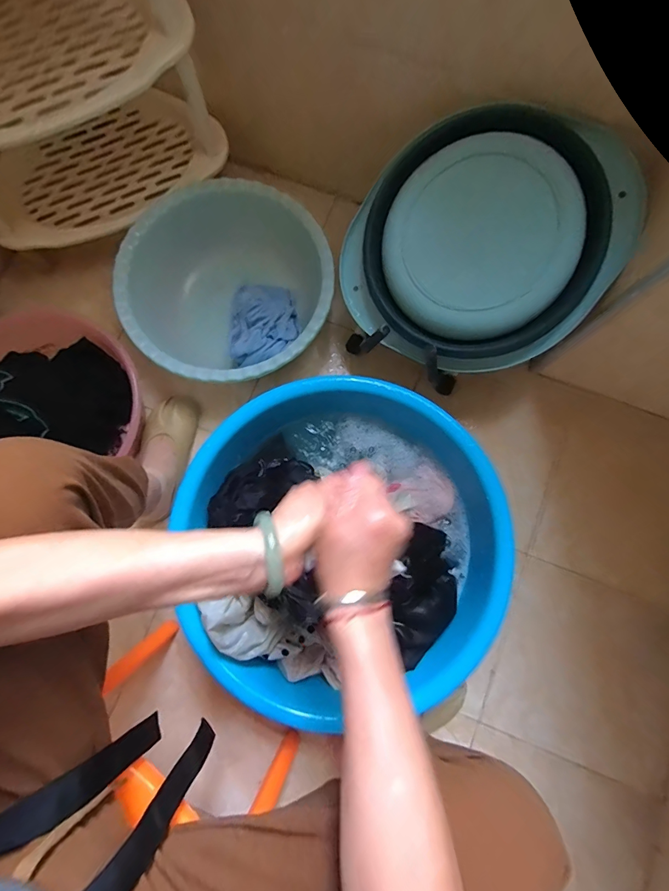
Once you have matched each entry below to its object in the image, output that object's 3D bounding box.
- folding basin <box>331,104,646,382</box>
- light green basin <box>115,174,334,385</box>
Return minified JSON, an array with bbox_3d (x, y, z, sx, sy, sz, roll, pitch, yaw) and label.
[{"bbox_3d":[0.206,-0.295,0.602,0.391,0.119,0.391,4,102,19],"label":"folding basin"},{"bbox_3d":[-0.193,-0.281,0.752,0.360,0.129,0.352,0,80,1],"label":"light green basin"}]

